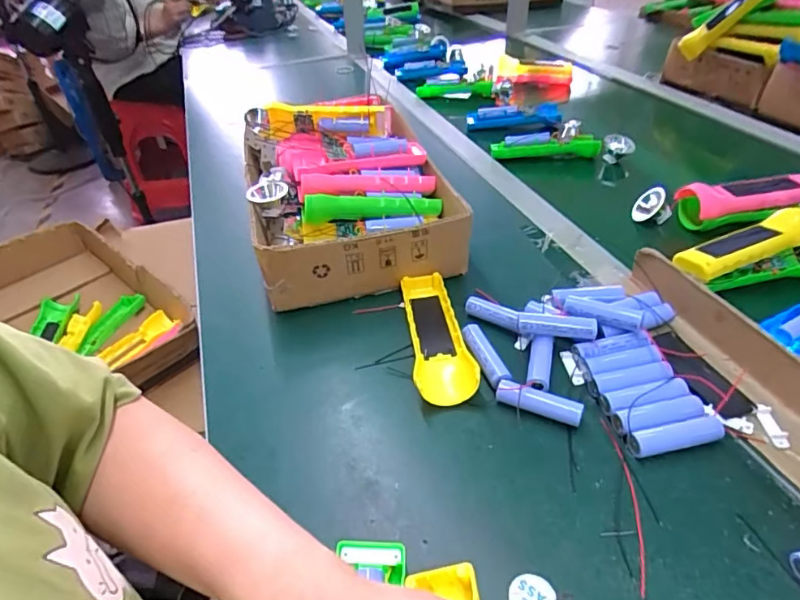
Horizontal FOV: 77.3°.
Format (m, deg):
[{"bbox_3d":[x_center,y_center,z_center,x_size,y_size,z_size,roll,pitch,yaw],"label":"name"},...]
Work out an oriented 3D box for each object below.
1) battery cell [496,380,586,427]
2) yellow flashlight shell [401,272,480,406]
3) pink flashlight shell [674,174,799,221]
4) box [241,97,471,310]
[{"bbox_3d":[0.108,0.080,0.390,0.065,0.020,0.018,14,44,23],"label":"battery cell"},{"bbox_3d":[0.029,0.027,0.456,0.049,0.028,0.151,-9,40,-3],"label":"yellow flashlight shell"},{"bbox_3d":[0.396,-0.119,0.566,0.150,0.032,0.048,-11,40,-5],"label":"pink flashlight shell"},{"bbox_3d":[-0.063,-0.130,0.592,0.218,0.107,0.301,-13,41,-8],"label":"box"}]

